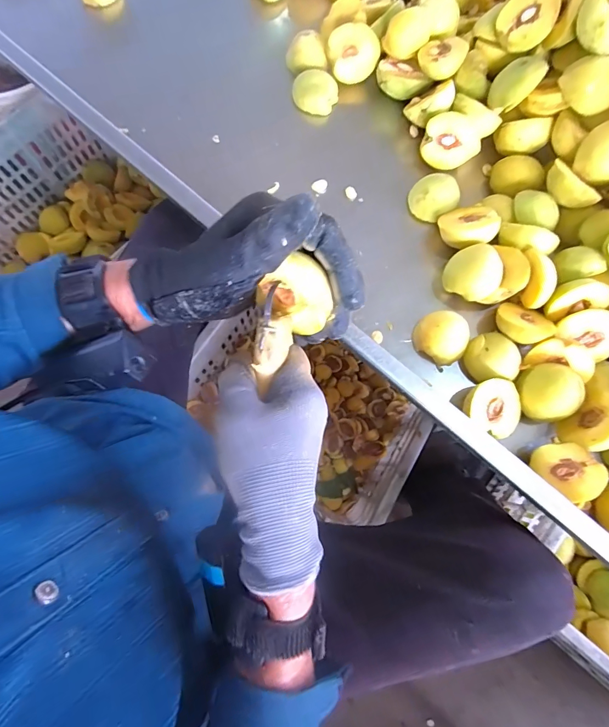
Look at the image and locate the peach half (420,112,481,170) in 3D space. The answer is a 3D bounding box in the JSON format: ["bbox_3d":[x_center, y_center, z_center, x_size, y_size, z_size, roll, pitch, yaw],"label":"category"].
[{"bbox_3d":[0.187,-0.287,0.502,0.063,0.033,0.065,-37,95,25],"label":"peach half"}]

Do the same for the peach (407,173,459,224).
[{"bbox_3d":[0.162,-0.208,0.485,0.055,0.032,0.058,0,75,-1],"label":"peach"}]

